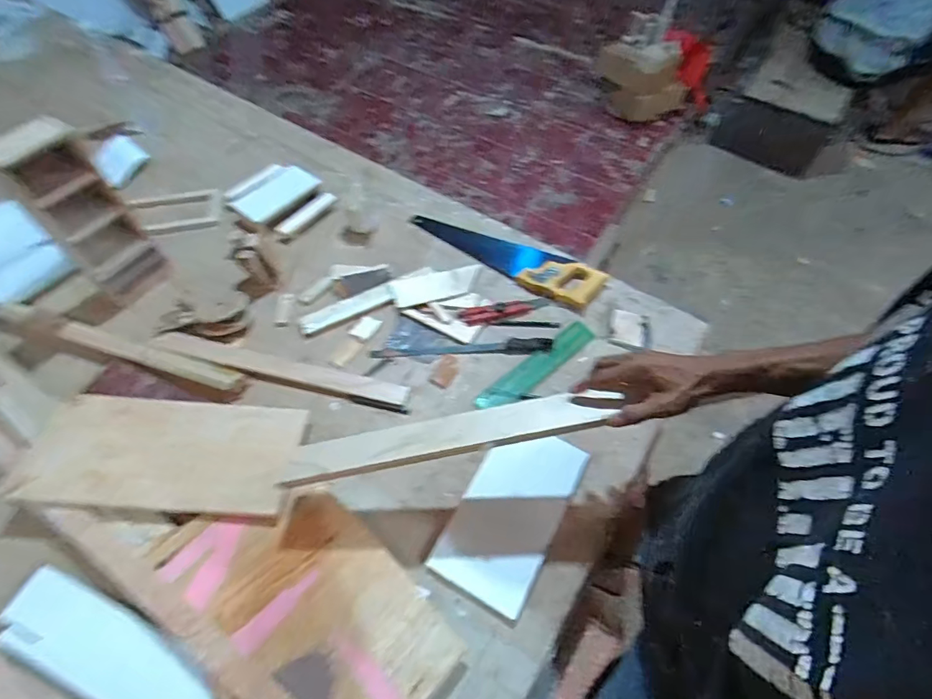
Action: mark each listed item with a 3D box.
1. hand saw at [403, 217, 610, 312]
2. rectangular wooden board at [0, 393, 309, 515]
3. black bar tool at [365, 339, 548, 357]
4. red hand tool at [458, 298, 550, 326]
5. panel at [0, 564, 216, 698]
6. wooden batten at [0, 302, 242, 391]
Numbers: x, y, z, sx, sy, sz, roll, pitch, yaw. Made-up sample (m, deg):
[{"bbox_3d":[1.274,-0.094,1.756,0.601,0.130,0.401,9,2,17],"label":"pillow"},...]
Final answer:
[{"bbox_3d":[0.070,-0.191,0.909,0.395,0.021,0.101,28,61,17],"label":"hand saw"},{"bbox_3d":[-0.421,0.139,0.658,0.365,0.018,0.165,5,48,0],"label":"rectangular wooden board"},{"bbox_3d":[-0.006,0.001,0.807,0.309,0.016,0.026,-3,56,-2],"label":"black bar tool"},{"bbox_3d":[0.068,-0.074,0.837,0.163,0.012,0.036,-13,57,-9],"label":"red hand tool"},{"bbox_3d":[-0.415,0.356,0.547,0.288,0.020,0.088,19,58,12],"label":"panel"},{"bbox_3d":[-0.582,-0.012,0.770,0.461,0.031,0.040,16,58,10],"label":"wooden batten"}]

